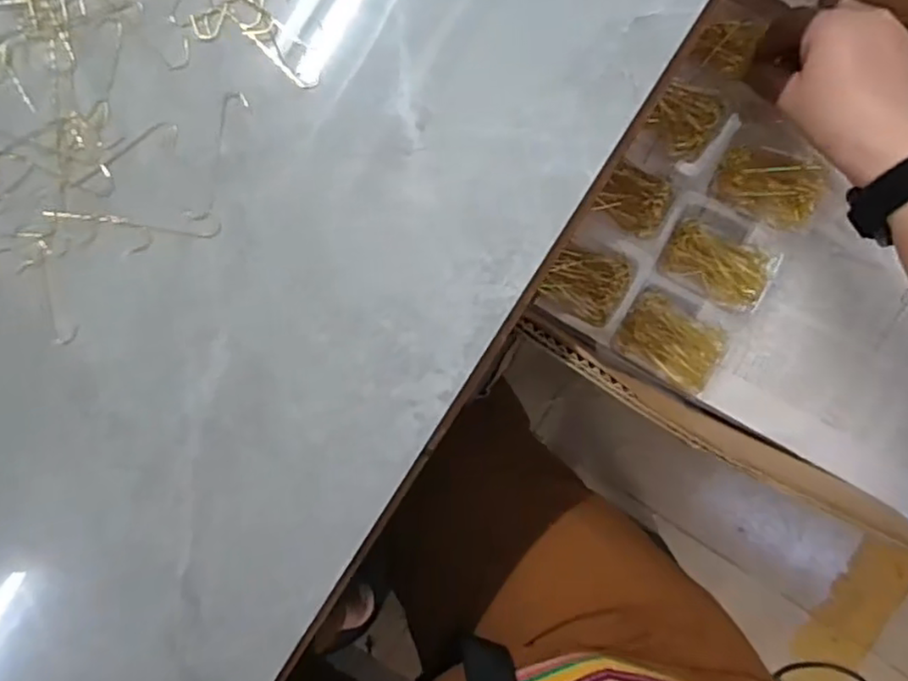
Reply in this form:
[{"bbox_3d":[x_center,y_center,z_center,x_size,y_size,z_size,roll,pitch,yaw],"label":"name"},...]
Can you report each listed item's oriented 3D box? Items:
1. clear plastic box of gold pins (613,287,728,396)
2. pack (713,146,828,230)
[{"bbox_3d":[0.163,-0.001,0.481,0.078,0.011,0.057,32,94,4],"label":"clear plastic box of gold pins"},{"bbox_3d":[0.231,-0.115,0.467,0.075,0.018,0.052,29,94,5],"label":"pack"}]

